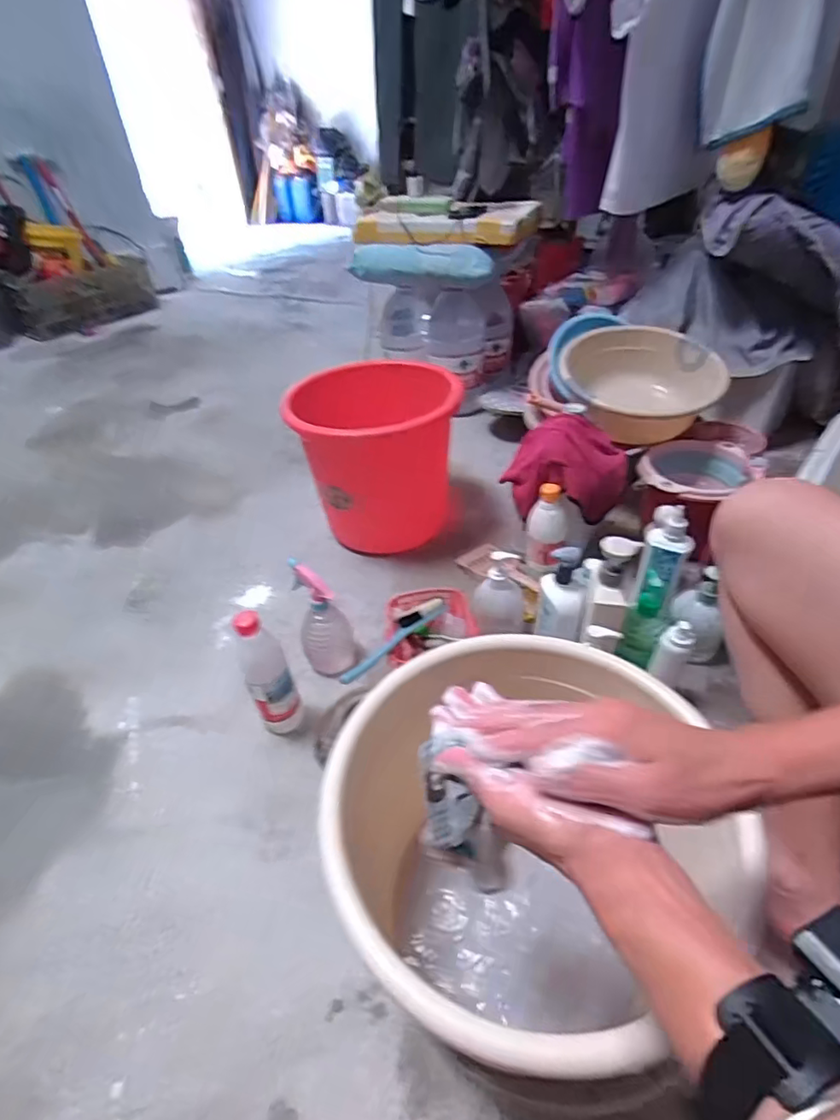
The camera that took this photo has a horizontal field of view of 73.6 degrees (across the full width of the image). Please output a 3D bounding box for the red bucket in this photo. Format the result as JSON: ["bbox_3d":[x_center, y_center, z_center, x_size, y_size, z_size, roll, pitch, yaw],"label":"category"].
[{"bbox_3d":[-0.079,-0.200,1.141,0.300,0.298,0.300,-3,39,3],"label":"red bucket"}]

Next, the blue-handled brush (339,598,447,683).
[{"bbox_3d":[-0.043,0.125,0.885,0.214,0.023,0.036,-32,47,-32],"label":"blue-handled brush"}]

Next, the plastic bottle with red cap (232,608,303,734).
[{"bbox_3d":[-0.214,0.162,0.792,0.061,0.232,0.065,-15,40,-16],"label":"plastic bottle with red cap"}]

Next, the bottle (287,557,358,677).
[{"bbox_3d":[-0.154,0.092,0.902,0.085,0.186,0.081,-10,39,-10],"label":"bottle"}]

